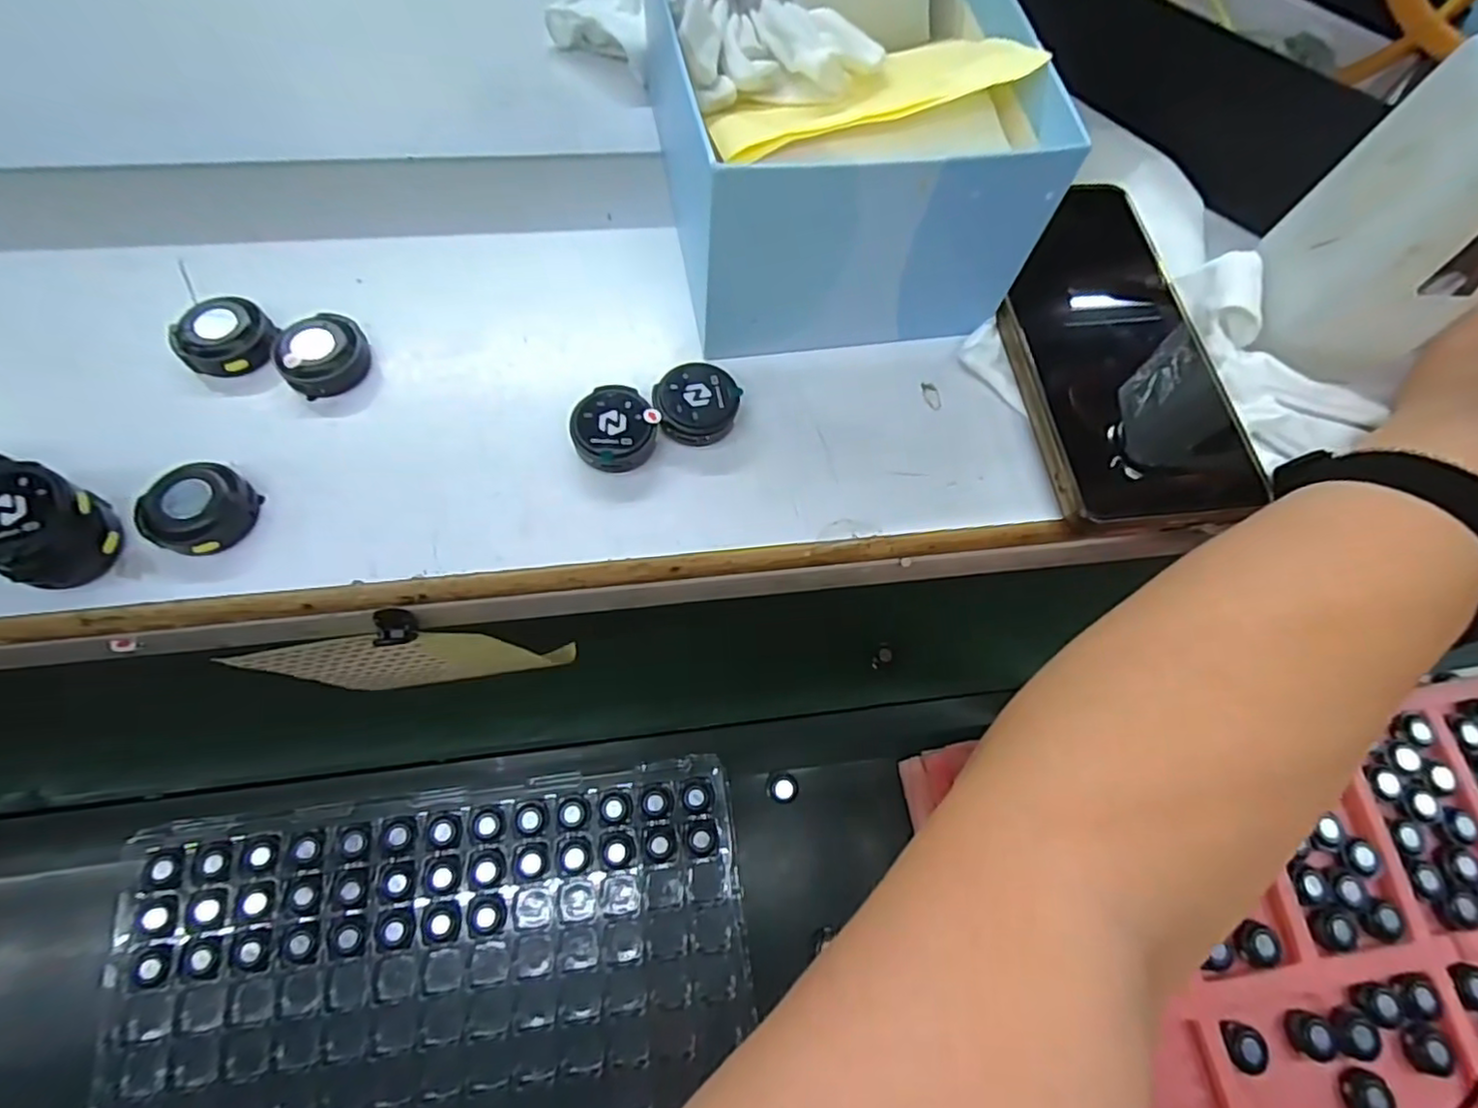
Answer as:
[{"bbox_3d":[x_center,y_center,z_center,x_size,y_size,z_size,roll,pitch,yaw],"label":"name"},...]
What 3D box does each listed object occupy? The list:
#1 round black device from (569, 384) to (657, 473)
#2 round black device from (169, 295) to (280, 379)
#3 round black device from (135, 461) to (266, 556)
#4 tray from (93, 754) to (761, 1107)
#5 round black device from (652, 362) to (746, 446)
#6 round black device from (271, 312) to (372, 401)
[{"bbox_3d":[-0.045,-0.044,0.234,0.028,0.015,0.031,-13,69,-10],"label":"round black device"},{"bbox_3d":[-0.189,-0.082,0.240,0.030,0.012,0.034,-33,73,-17],"label":"round black device"},{"bbox_3d":[-0.175,-0.015,0.211,0.027,0.015,0.029,2,67,-4],"label":"round black device"},{"bbox_3d":[-0.236,0.380,0.539,0.527,0.043,0.363,-7,67,-6],"label":"tray"},{"bbox_3d":[-0.015,-0.054,0.241,0.031,0.014,0.029,2,67,-4],"label":"round black device"},{"bbox_3d":[-0.153,-0.076,0.239,0.030,0.012,0.035,-28,72,-15],"label":"round black device"}]

